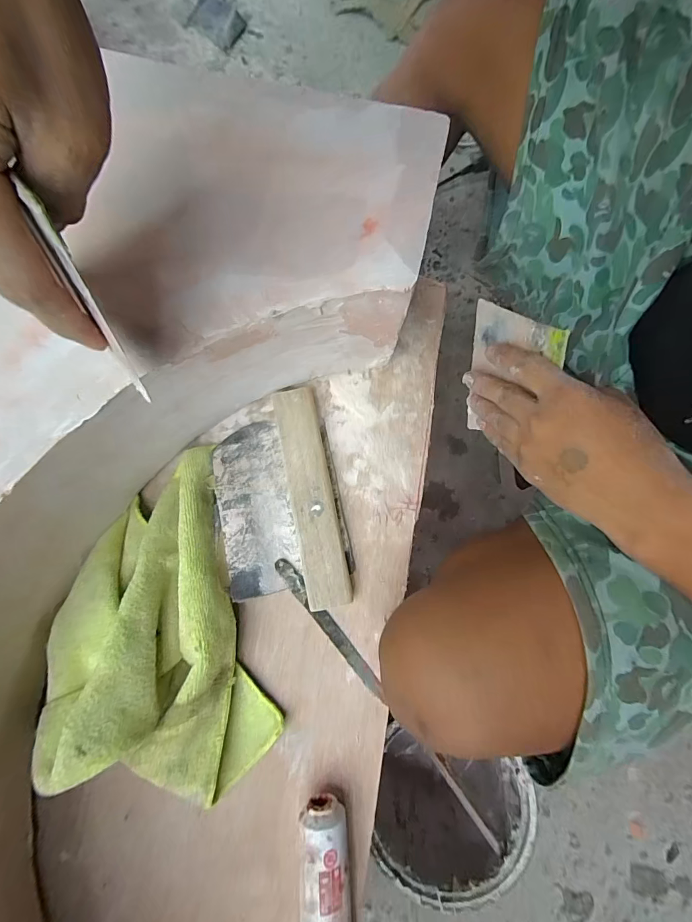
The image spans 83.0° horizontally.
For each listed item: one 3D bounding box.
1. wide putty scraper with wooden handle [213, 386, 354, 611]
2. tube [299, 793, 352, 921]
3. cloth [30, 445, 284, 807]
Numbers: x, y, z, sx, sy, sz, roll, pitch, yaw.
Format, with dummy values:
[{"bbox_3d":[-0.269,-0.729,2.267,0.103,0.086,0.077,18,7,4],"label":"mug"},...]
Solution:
[{"bbox_3d":[-0.060,0.036,0.355,0.105,0.019,0.189,-12,79,-2],"label":"wide putty scraper with wooden handle"},{"bbox_3d":[-0.012,0.342,0.289,0.043,0.037,0.160,0,79,0],"label":"tube"},{"bbox_3d":[-0.157,0.134,0.307,0.142,0.075,0.259,-18,80,-3],"label":"cloth"}]

